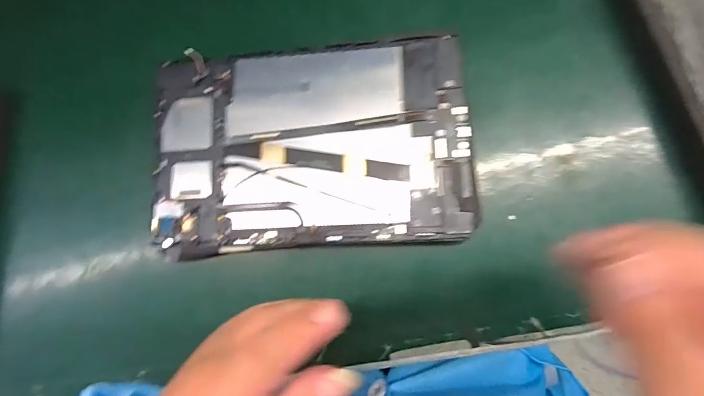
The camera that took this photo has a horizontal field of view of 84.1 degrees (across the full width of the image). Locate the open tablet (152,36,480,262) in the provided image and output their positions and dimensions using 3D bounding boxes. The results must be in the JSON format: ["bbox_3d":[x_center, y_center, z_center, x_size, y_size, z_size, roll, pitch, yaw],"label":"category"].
[{"bbox_3d":[-0.034,-0.039,0.295,0.241,0.007,0.151,-5,84,7],"label":"open tablet"}]

